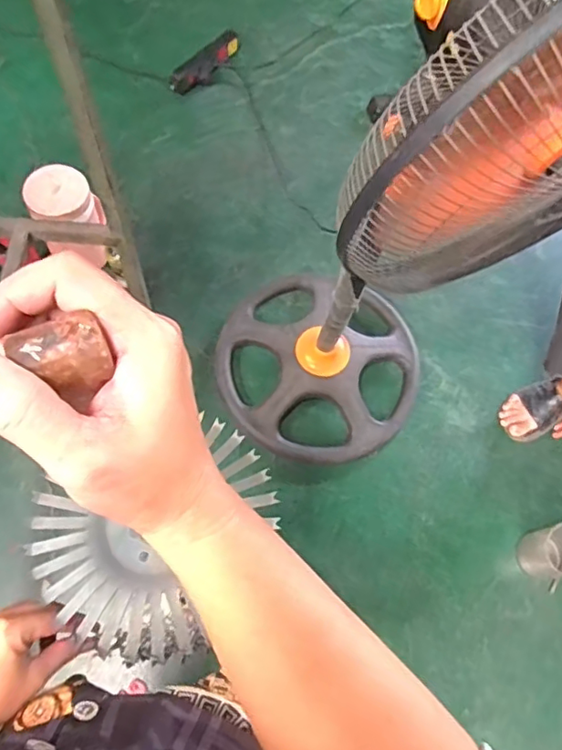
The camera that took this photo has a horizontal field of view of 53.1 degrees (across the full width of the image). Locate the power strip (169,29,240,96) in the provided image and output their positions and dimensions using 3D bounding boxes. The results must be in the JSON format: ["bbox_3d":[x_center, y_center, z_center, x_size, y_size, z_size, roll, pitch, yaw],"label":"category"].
[{"bbox_3d":[-0.219,-0.928,1.673,0.269,0.059,0.065,-41,76,-4],"label":"power strip"}]

